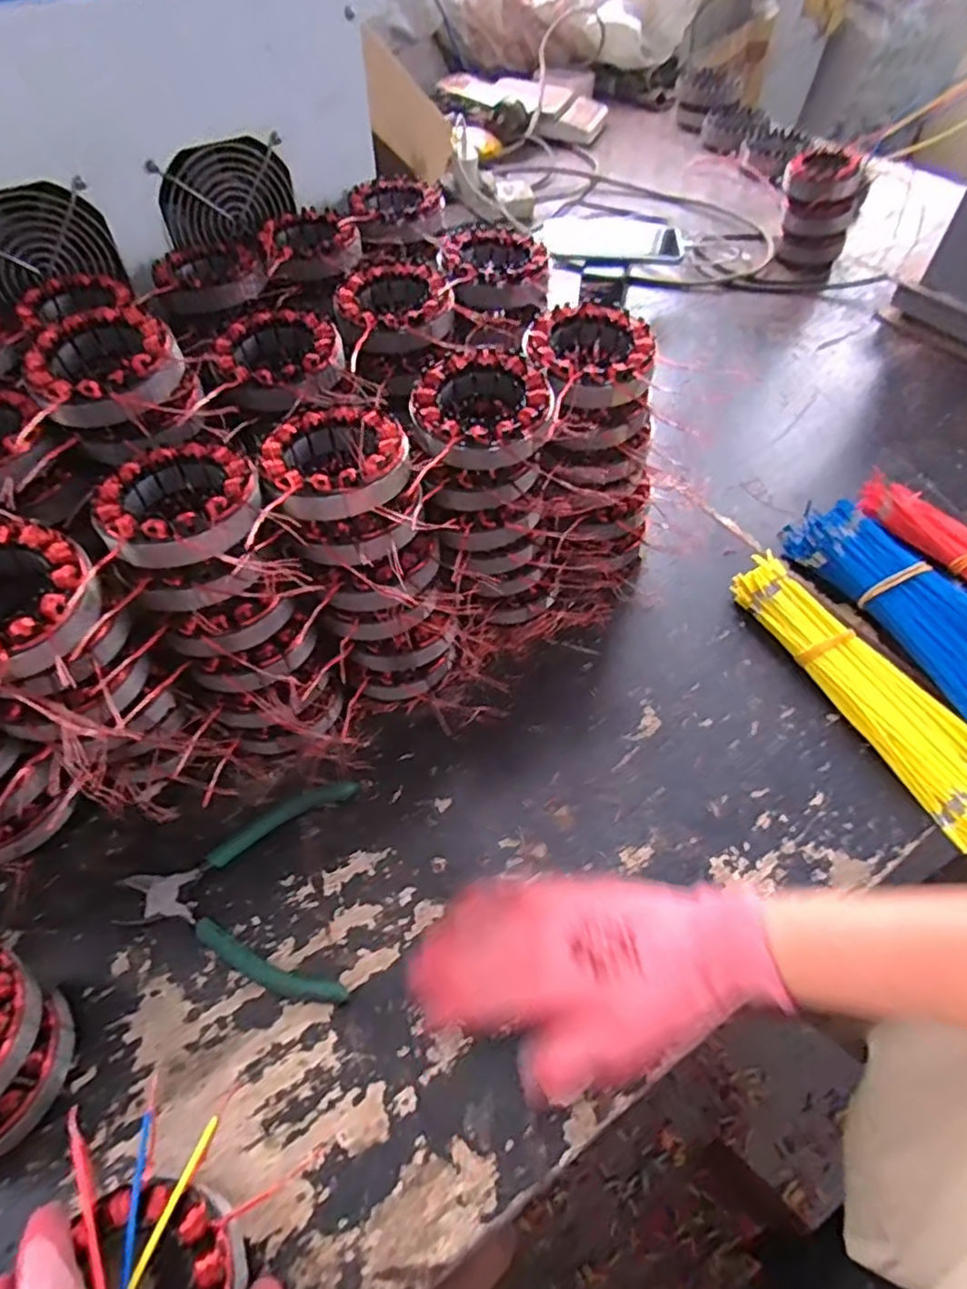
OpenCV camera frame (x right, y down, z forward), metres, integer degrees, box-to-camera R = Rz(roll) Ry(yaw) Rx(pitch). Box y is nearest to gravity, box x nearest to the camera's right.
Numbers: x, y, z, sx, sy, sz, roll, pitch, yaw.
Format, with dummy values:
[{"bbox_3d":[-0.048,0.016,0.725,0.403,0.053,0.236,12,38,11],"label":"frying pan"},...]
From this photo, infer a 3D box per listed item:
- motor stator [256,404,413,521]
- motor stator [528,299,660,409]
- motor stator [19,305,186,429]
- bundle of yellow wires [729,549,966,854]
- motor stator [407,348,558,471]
[{"bbox_3d":[-0.087,-0.111,0.392,0.086,0.023,0.092,-2,55,-3],"label":"motor stator"},{"bbox_3d":[0.070,-0.191,0.443,0.080,0.029,0.088,0,54,0],"label":"motor stator"},{"bbox_3d":[-0.231,-0.168,0.402,0.083,0.030,0.083,0,54,0],"label":"motor stator"},{"bbox_3d":[0.284,0.026,0.488,0.070,0.028,0.239,-20,56,-15],"label":"bundle of yellow wires"},{"bbox_3d":[-0.001,-0.148,0.418,0.087,0.029,0.089,-3,54,-2],"label":"motor stator"}]

